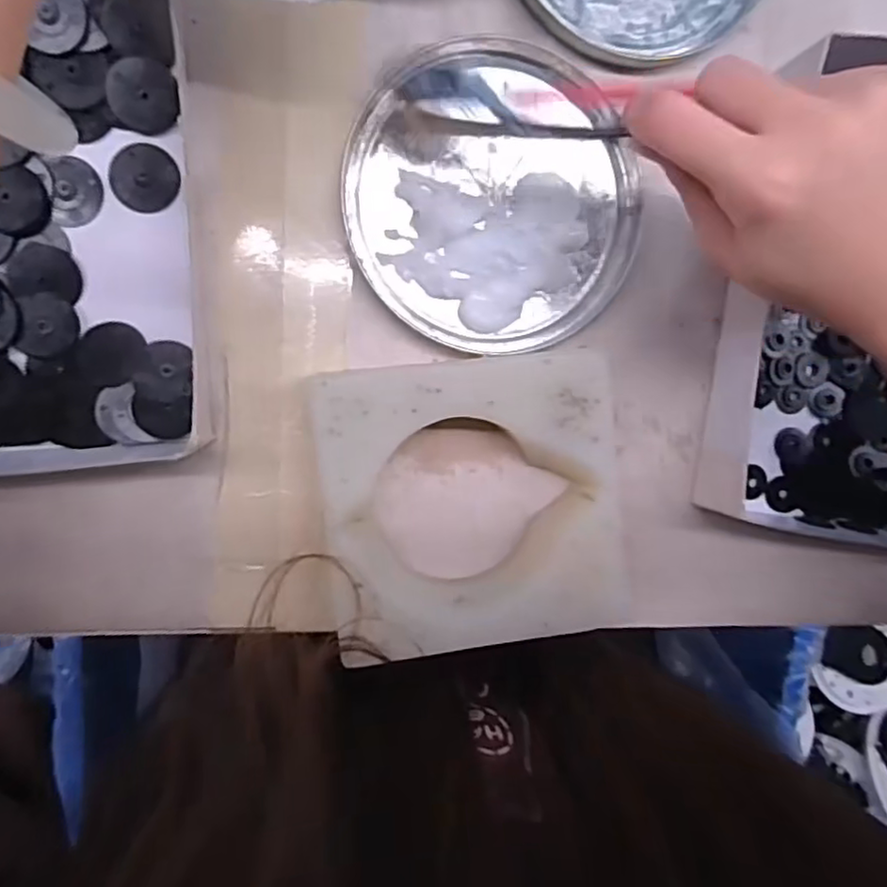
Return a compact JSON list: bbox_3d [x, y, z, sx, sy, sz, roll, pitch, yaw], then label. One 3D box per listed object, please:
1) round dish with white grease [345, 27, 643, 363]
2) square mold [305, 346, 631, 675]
[{"bbox_3d":[0.025,-0.105,0.274,0.127,0.023,0.125,-1,95,-9],"label":"round dish with white grease"},{"bbox_3d":[0.013,0.025,0.277,0.125,0.029,0.120,-6,96,-8],"label":"square mold"}]

